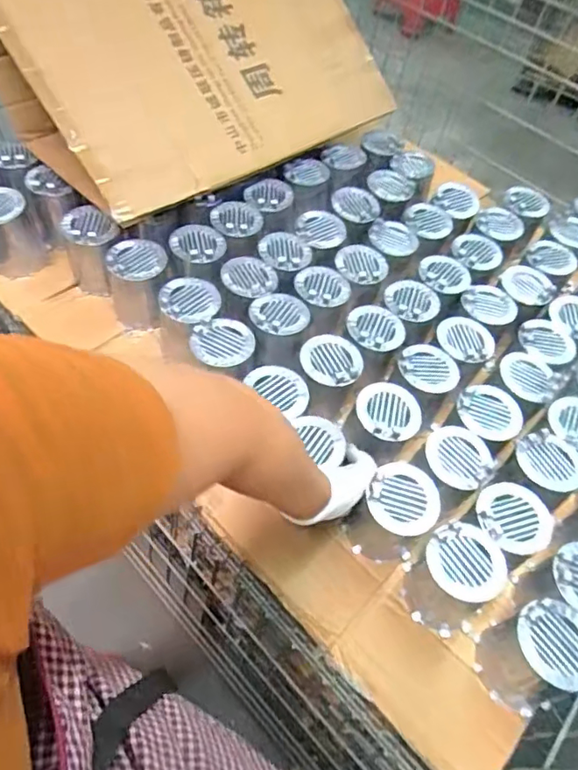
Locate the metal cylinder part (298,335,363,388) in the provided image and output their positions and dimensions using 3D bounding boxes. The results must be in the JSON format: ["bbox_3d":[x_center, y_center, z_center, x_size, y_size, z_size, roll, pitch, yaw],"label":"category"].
[{"bbox_3d":[0.059,-0.033,0.735,0.078,0.018,0.083,4,54,-6],"label":"metal cylinder part"}]

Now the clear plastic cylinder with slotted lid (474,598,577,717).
[{"bbox_3d":[0.274,0.302,0.590,0.091,0.123,0.084,4,54,-6],"label":"clear plastic cylinder with slotted lid"}]

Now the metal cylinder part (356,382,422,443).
[{"bbox_3d":[0.135,0.036,0.712,0.087,0.012,0.087,-2,61,-17],"label":"metal cylinder part"}]

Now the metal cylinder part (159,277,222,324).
[{"bbox_3d":[-0.142,-0.127,0.778,0.082,0.017,0.090,11,54,0],"label":"metal cylinder part"}]

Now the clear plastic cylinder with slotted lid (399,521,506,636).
[{"bbox_3d":[0.196,0.234,0.641,0.083,0.120,0.083,4,54,-6],"label":"clear plastic cylinder with slotted lid"}]

